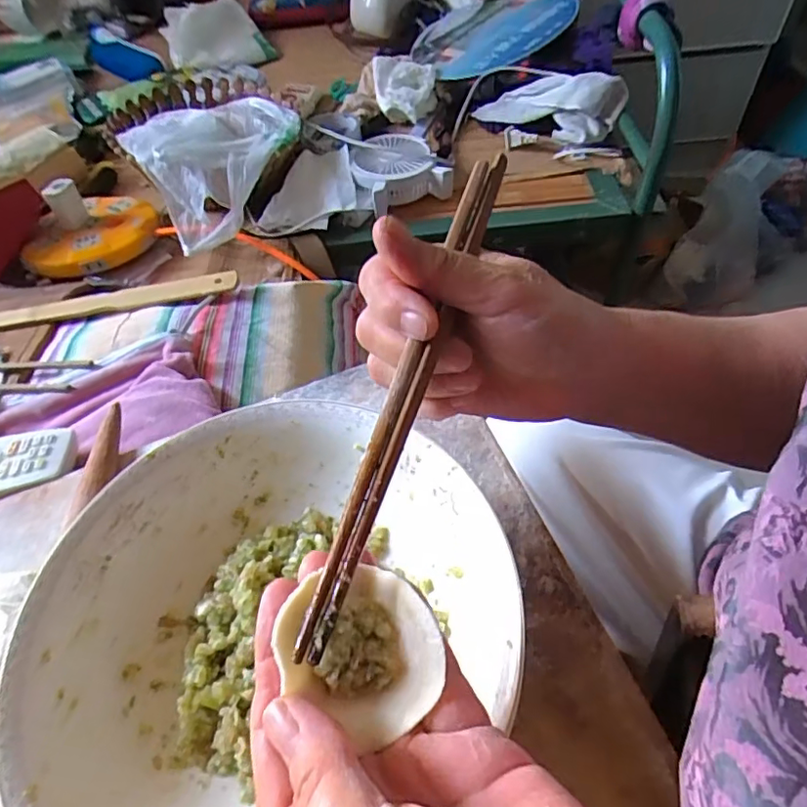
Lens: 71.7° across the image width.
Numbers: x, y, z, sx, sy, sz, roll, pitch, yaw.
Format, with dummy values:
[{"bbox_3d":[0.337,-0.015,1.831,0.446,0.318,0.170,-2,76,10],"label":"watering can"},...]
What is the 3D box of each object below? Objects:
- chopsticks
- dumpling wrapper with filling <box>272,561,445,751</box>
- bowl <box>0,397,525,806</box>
[{"bbox_3d":[0.007,-0.019,0.222,0.013,0.008,0.231,13,63,14],"label":"chopsticks"},{"bbox_3d":[-0.012,0.077,0.180,0.049,0.022,0.045,23,58,20],"label":"dumpling wrapper with filling"},{"bbox_3d":[-0.068,0.100,0.267,0.211,0.075,0.204,-2,53,3],"label":"bowl"}]

